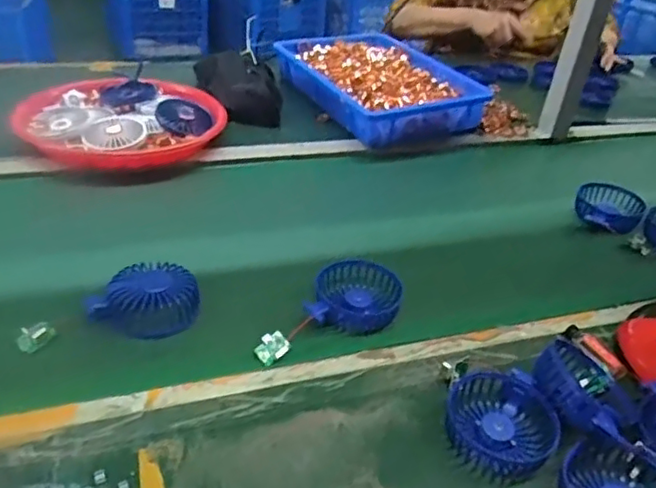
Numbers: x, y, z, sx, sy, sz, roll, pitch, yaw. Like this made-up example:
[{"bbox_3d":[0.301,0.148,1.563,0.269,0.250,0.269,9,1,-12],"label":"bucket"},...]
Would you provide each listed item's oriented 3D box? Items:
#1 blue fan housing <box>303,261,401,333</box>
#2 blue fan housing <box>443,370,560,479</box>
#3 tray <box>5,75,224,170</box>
[{"bbox_3d":[0.030,0.055,0.649,0.090,0.025,0.100,11,36,4],"label":"blue fan housing"},{"bbox_3d":[0.146,0.151,0.530,0.084,0.036,0.089,5,36,-4],"label":"blue fan housing"},{"bbox_3d":[-0.320,-0.198,0.955,0.282,0.050,0.282,5,34,-3],"label":"tray"}]

